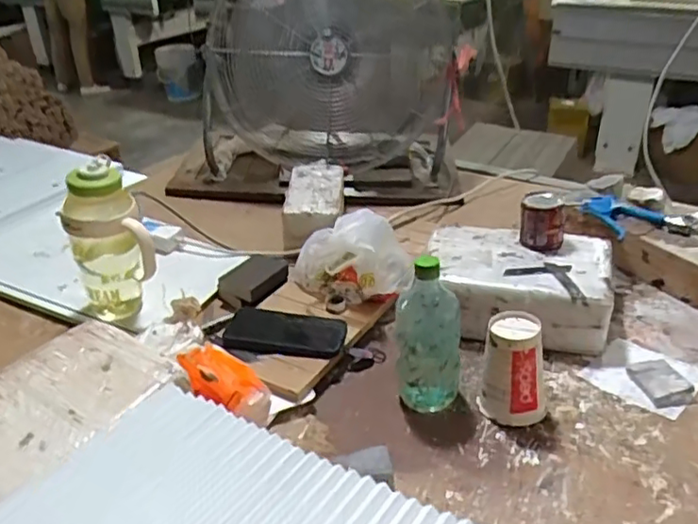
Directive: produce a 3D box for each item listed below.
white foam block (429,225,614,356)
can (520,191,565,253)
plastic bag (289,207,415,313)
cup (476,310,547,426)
[{"bbox_3d":[0.257,0.036,0.977,0.271,0.102,0.203,3,30,15],"label":"white foam block"},{"bbox_3d":[0.299,-0.060,0.972,0.067,0.073,0.054,7,32,12],"label":"can"},{"bbox_3d":[0.006,-0.011,1.023,0.199,0.110,0.165,1,31,3],"label":"plastic bag"},{"bbox_3d":[0.207,0.130,0.788,0.079,0.122,0.077,7,31,21],"label":"cup"}]

